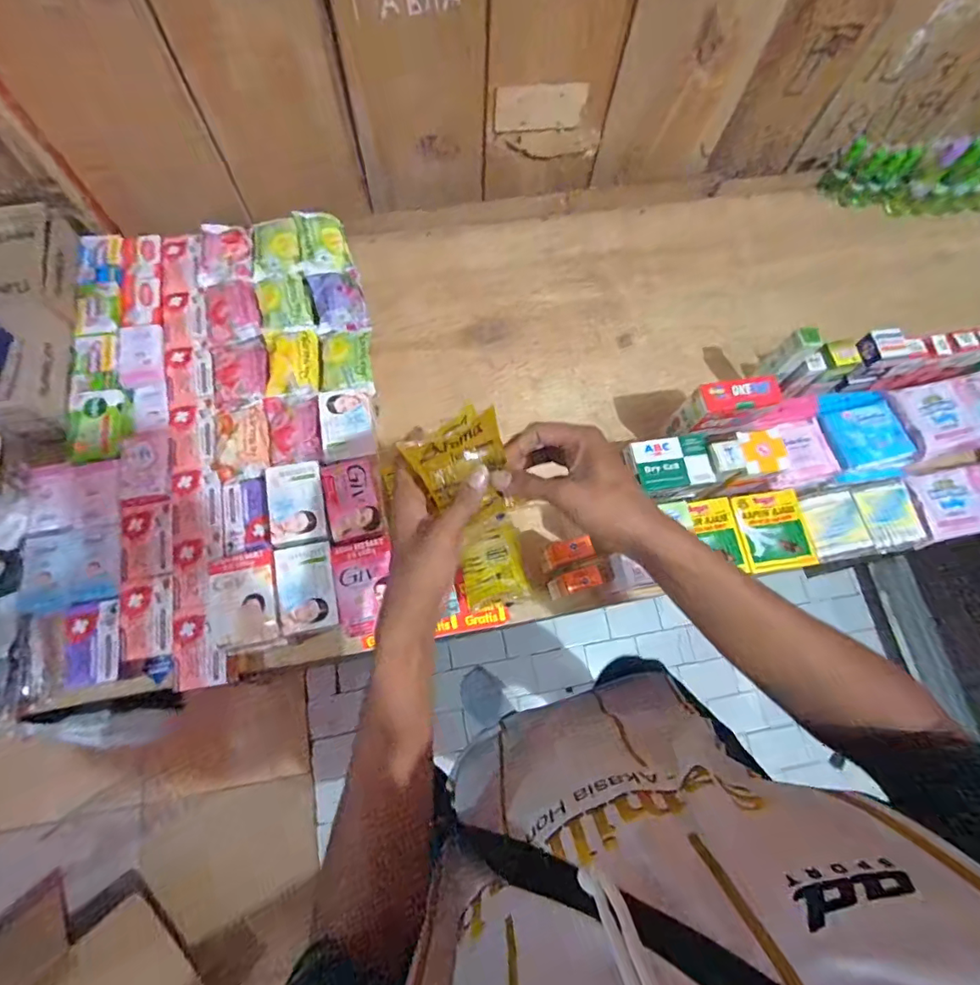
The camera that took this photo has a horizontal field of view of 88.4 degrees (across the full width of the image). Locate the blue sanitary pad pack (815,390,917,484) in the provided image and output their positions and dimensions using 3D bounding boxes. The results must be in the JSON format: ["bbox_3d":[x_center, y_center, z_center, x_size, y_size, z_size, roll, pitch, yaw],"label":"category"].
[{"bbox_3d":[0.481,-0.076,0.648,0.110,0.028,0.119,-11,73,-6],"label":"blue sanitary pad pack"}]

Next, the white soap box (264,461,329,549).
[{"bbox_3d":[-0.223,0.016,0.594,0.063,0.035,0.099,-12,74,-6],"label":"white soap box"}]

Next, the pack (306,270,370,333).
[{"bbox_3d":[-0.205,-0.261,0.688,0.064,0.024,0.092,-17,74,-8],"label":"pack"}]

